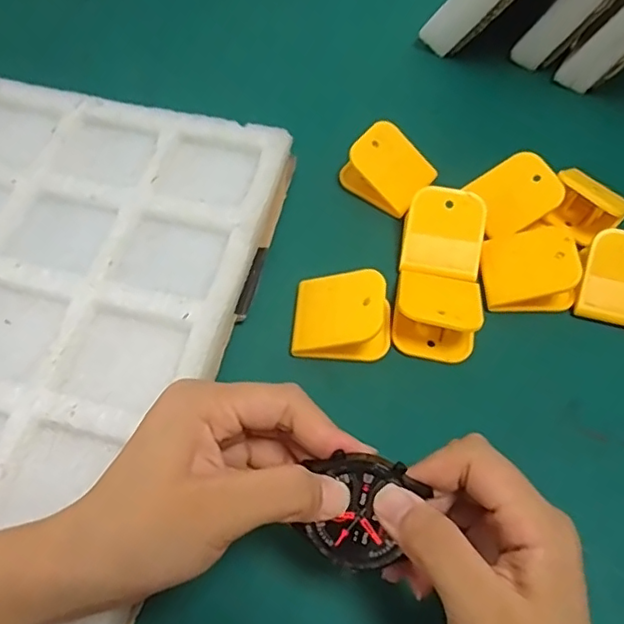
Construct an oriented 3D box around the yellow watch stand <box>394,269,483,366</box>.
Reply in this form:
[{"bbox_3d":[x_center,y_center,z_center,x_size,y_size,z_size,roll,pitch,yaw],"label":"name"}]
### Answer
[{"bbox_3d":[0.073,-0.003,0.342,0.048,0.030,0.052,11,59,5],"label":"yellow watch stand"}]

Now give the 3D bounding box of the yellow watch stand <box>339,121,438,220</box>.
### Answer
[{"bbox_3d":[0.053,-0.098,0.401,0.051,0.035,0.045,35,64,18],"label":"yellow watch stand"}]

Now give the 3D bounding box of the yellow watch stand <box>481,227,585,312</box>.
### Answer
[{"bbox_3d":[0.131,-0.029,0.359,0.051,0.031,0.046,-3,59,-3],"label":"yellow watch stand"}]

